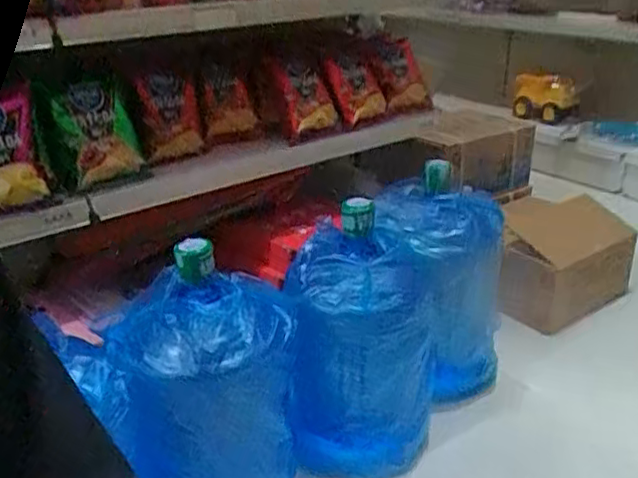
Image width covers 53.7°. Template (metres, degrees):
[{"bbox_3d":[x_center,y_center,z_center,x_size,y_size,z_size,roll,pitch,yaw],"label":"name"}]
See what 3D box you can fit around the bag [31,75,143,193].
[{"bbox_3d":[-0.417,-0.194,1.137,0.158,0.174,0.056,-15,28,-25],"label":"bag"}]

